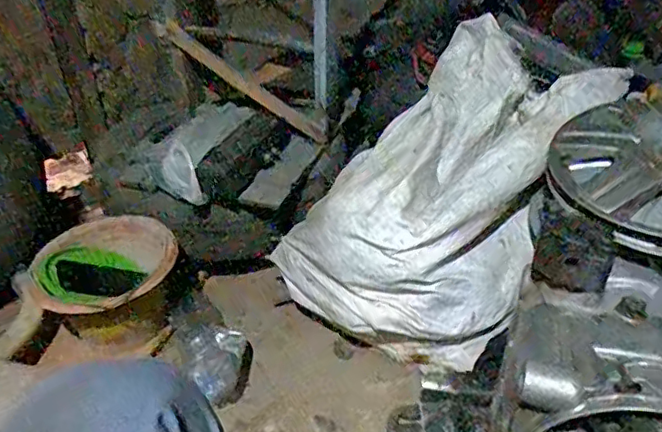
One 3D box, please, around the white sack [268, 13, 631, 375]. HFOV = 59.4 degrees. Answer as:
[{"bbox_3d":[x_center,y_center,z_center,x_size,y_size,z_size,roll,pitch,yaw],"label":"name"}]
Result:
[{"bbox_3d":[0.180,-0.068,1.025,0.330,0.196,0.620,33,82,40],"label":"white sack"}]

